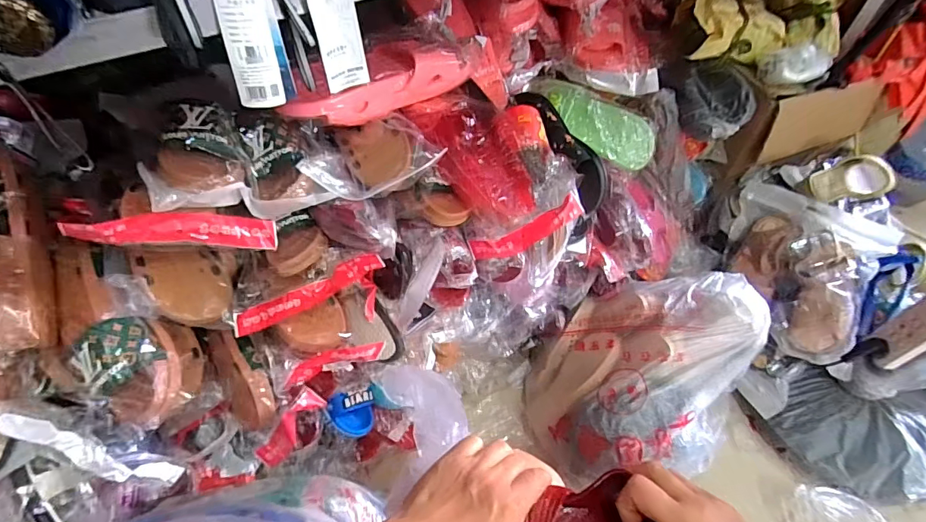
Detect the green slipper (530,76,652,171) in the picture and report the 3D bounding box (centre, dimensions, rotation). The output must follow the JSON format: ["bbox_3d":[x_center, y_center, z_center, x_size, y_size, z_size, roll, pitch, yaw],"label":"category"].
[{"bbox_3d":[0.261,-0.281,0.926,0.266,0.095,0.065,30,20,10],"label":"green slipper"}]

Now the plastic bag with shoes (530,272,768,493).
[{"bbox_3d":[0.344,0.208,0.827,0.390,0.224,0.316,-3,53,-3],"label":"plastic bag with shoes"}]

